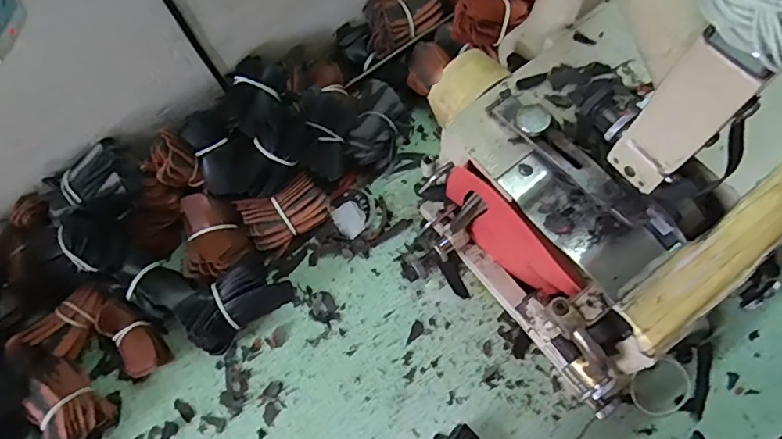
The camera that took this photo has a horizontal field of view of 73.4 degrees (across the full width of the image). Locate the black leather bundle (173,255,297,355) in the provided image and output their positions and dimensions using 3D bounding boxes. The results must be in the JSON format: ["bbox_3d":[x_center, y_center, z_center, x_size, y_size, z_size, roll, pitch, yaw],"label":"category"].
[{"bbox_3d":[-0.138,0.073,0.469,0.094,0.041,0.059,-33,71,-11],"label":"black leather bundle"}]

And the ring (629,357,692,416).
[{"bbox_3d":[0.230,0.142,0.443,0.055,0.007,0.041,-30,70,-9],"label":"ring"}]

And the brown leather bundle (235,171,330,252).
[{"bbox_3d":[-0.099,-0.007,0.495,0.075,0.037,0.047,-31,71,-10],"label":"brown leather bundle"}]

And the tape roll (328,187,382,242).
[{"bbox_3d":[-0.033,-0.007,0.512,0.046,0.012,0.051,-27,70,-8],"label":"tape roll"}]

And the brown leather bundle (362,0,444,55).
[{"bbox_3d":[0.013,-0.217,0.550,0.086,0.029,0.051,-27,72,-8],"label":"brown leather bundle"}]

